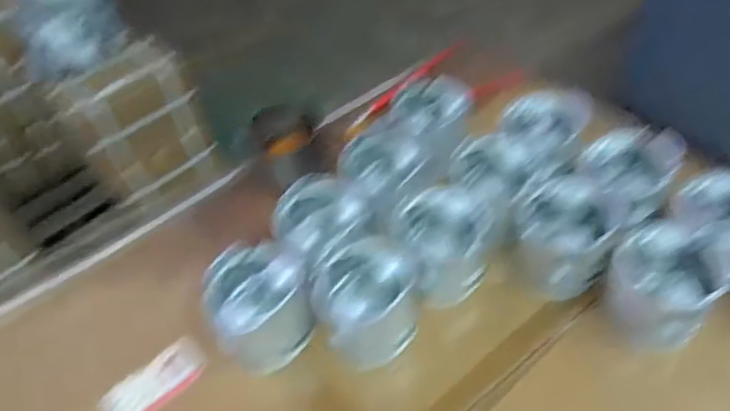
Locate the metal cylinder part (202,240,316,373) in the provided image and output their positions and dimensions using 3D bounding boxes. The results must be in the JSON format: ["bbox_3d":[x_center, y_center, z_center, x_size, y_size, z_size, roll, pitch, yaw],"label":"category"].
[{"bbox_3d":[-0.105,0.100,0.574,0.099,0.082,0.096,-11,49,-3],"label":"metal cylinder part"}]

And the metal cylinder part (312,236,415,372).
[{"bbox_3d":[0.002,0.098,0.568,0.092,0.070,0.096,-3,49,4],"label":"metal cylinder part"}]

